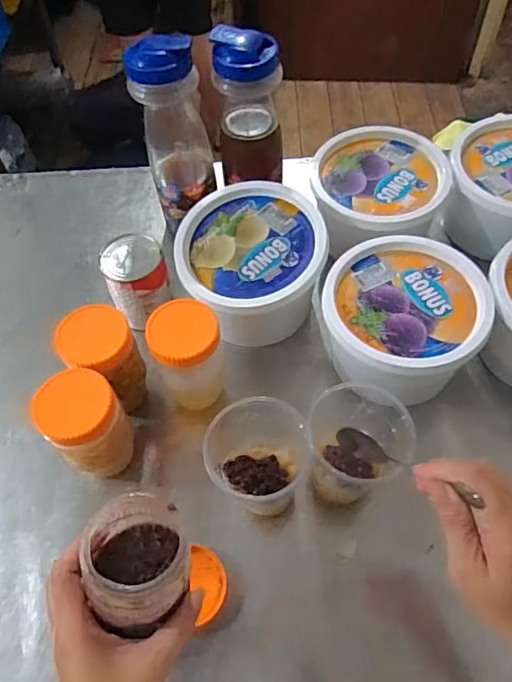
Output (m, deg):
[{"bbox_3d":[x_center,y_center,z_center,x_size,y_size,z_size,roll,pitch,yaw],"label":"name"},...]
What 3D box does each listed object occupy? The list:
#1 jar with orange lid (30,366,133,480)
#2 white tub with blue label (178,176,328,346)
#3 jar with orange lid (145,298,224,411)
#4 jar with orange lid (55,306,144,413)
[{"bbox_3d":[-0.163,0.086,0.527,0.078,0.127,0.072,-1,58,2],"label":"jar with orange lid"},{"bbox_3d":[-0.006,-0.088,0.644,0.158,0.115,0.156,-1,58,2],"label":"white tub with blue label"},{"bbox_3d":[-0.068,0.020,0.566,0.070,0.138,0.065,-1,58,2],"label":"jar with orange lid"},{"bbox_3d":[-0.152,0.027,0.565,0.066,0.140,0.062,-1,58,2],"label":"jar with orange lid"}]

